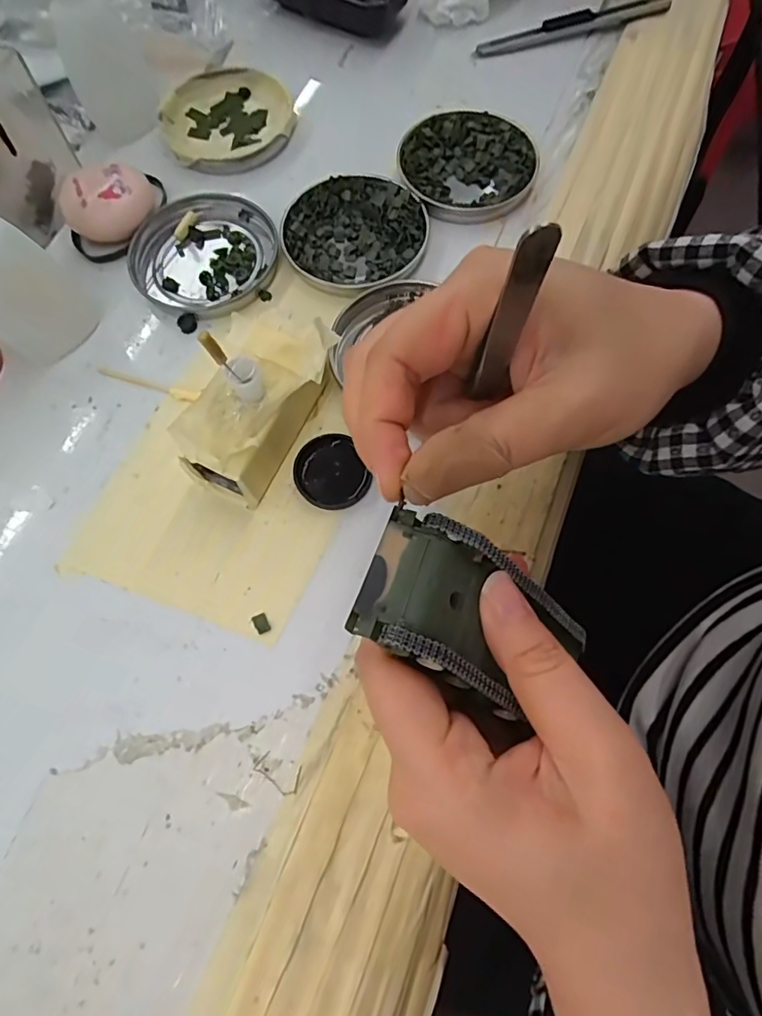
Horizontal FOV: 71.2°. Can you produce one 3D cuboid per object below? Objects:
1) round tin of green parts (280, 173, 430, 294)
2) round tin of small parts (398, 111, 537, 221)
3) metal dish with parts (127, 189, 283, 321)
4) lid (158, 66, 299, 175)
[{"bbox_3d":[-0.015,-0.152,0.293,0.077,0.009,0.071,0,71,1],"label":"round tin of green parts"},{"bbox_3d":[0.050,-0.198,0.308,0.076,0.012,0.075,0,71,1],"label":"round tin of small parts"},{"bbox_3d":[-0.097,-0.140,0.293,0.075,0.008,0.078,0,71,1],"label":"metal dish with parts"},{"bbox_3d":[-0.095,-0.241,0.328,0.078,0.012,0.079,0,71,1],"label":"lid"}]

